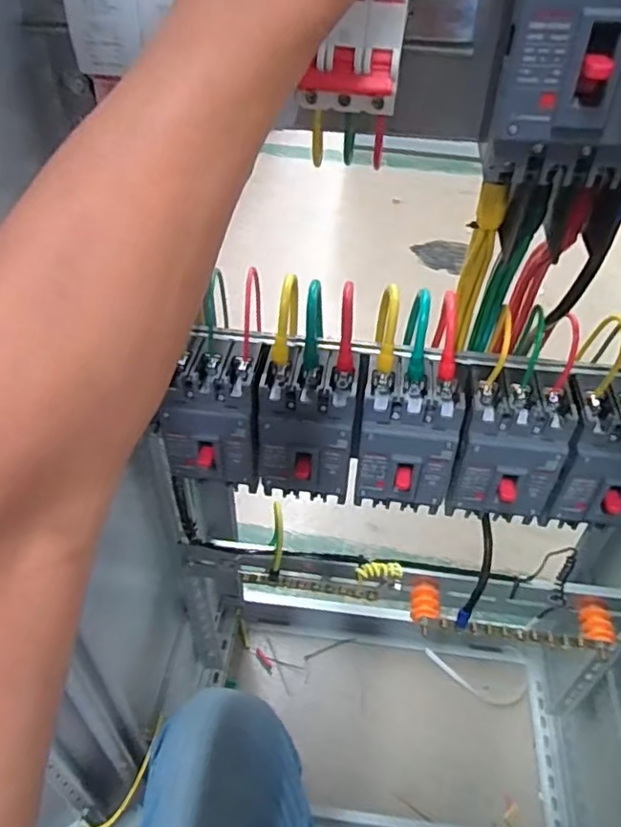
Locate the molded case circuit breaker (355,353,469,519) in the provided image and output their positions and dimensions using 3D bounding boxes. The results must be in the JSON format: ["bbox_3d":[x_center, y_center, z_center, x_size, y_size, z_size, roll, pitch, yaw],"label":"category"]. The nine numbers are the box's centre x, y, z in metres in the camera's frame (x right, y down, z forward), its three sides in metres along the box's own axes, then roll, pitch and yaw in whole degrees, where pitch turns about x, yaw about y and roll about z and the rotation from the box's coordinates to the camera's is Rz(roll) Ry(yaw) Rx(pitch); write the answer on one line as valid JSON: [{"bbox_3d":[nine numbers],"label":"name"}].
[{"bbox_3d":[0.079,0.024,0.500,0.078,0.115,0.064,6,44,4],"label":"molded case circuit breaker"}]

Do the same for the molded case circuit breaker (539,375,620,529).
[{"bbox_3d":[0.239,0.037,0.487,0.080,0.114,0.076,9,45,7],"label":"molded case circuit breaker"}]

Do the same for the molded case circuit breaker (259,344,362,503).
[{"bbox_3d":[-0.002,0.011,0.511,0.076,0.118,0.070,4,44,1],"label":"molded case circuit breaker"}]

